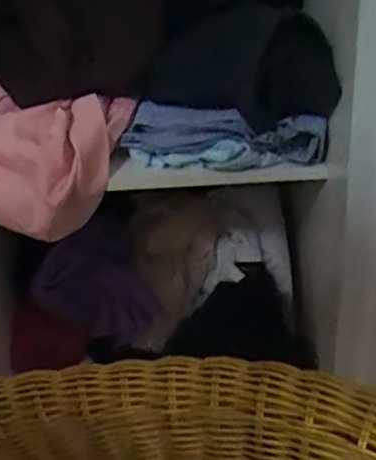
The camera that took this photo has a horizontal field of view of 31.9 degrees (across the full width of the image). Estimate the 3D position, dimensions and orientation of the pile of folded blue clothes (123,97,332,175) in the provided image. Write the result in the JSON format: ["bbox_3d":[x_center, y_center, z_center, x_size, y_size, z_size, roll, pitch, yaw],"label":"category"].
[{"bbox_3d":[0.044,-0.121,0.869,0.272,0.072,0.049,5,32,15],"label":"pile of folded blue clothes"}]

